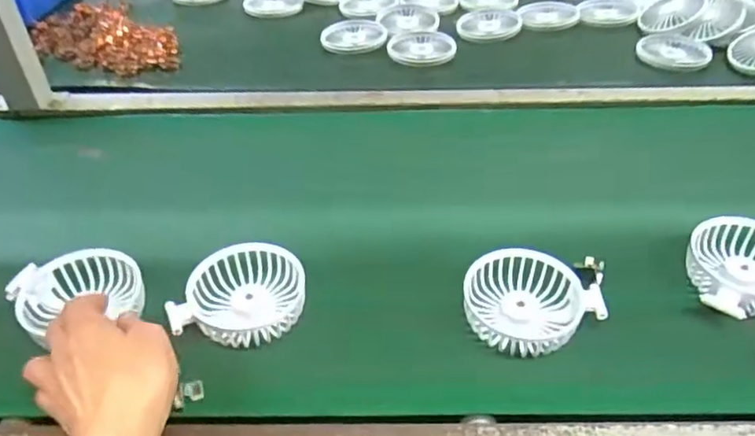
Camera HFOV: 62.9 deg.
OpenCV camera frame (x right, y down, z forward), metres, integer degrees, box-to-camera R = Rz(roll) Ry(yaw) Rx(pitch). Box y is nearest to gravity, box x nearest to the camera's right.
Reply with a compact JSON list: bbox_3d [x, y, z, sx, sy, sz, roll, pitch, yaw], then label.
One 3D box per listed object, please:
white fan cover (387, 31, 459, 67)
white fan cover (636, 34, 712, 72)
[{"bbox_3d":[0.057,-0.220,0.796,0.085,0.011,0.079,-22,46,-23],"label":"white fan cover"},{"bbox_3d":[0.375,-0.210,0.783,0.087,0.013,0.074,21,45,22],"label":"white fan cover"}]

